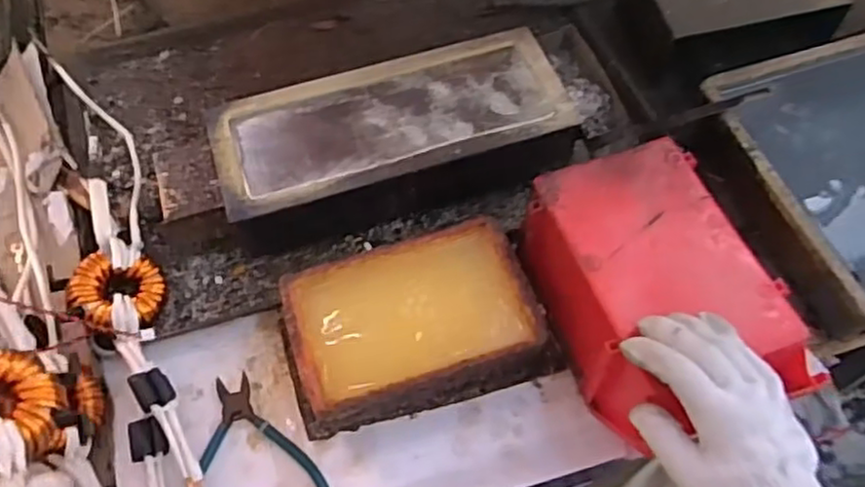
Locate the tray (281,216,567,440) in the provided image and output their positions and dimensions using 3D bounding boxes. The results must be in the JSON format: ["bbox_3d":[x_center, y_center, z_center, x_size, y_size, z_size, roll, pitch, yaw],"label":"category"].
[{"bbox_3d":[-0.016,0.070,0.602,0.212,0.071,0.137,-16,60,-9],"label":"tray"}]

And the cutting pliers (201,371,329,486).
[{"bbox_3d":[-0.155,0.172,0.577,0.126,0.009,0.133,-13,60,-7],"label":"cutting pliers"}]

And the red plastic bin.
[{"bbox_3d":[0.181,0.039,0.581,0.149,0.115,0.226,-18,61,-10],"label":"red plastic bin"}]

